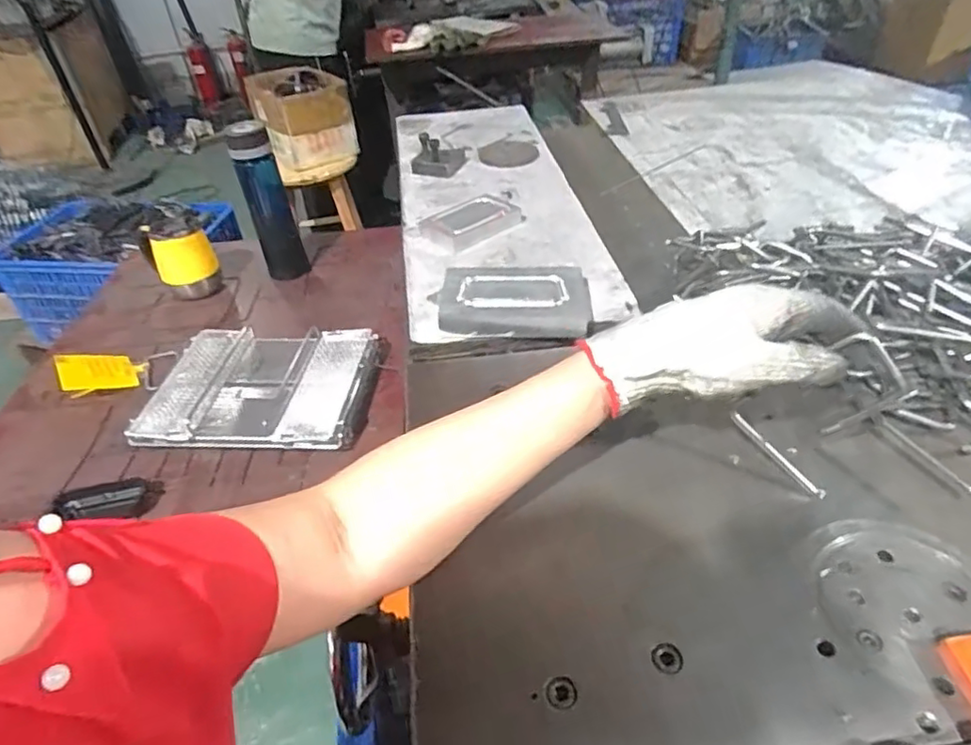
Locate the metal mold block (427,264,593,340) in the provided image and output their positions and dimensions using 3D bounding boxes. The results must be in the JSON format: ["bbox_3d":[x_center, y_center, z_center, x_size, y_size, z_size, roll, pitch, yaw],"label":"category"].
[{"bbox_3d":[0.025,-0.070,0.599,0.154,0.033,0.084,-1,40,4],"label":"metal mold block"}]

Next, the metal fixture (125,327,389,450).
[{"bbox_3d":[-0.333,0.023,0.893,0.335,0.043,0.246,0,41,5],"label":"metal fixture"}]

